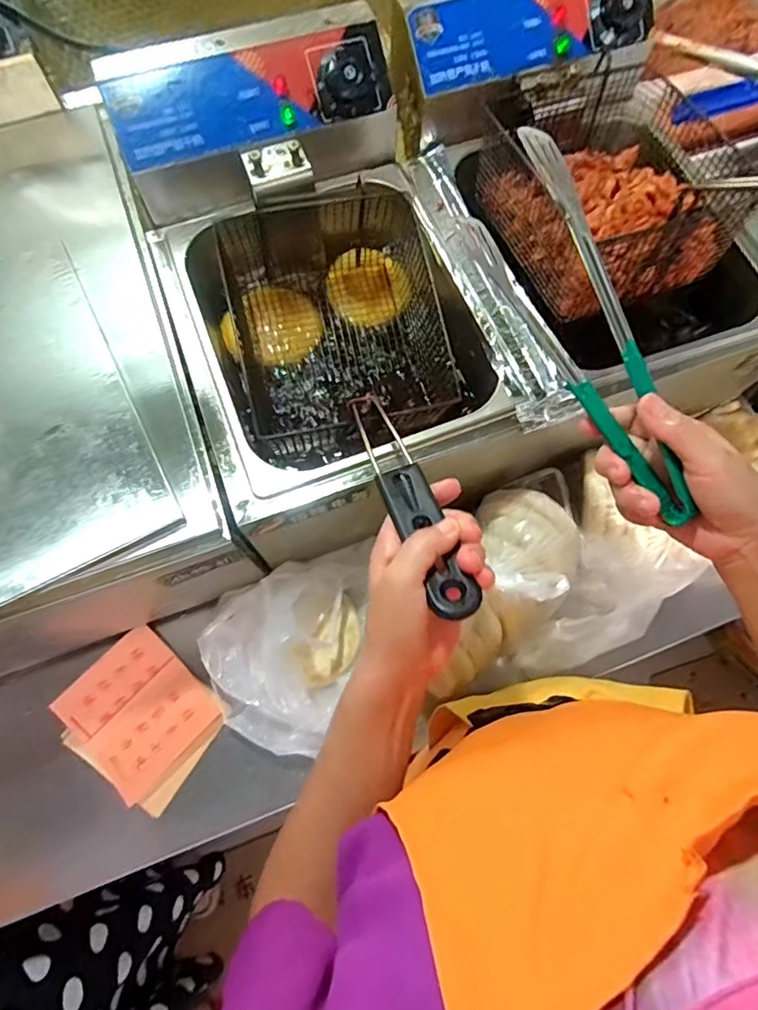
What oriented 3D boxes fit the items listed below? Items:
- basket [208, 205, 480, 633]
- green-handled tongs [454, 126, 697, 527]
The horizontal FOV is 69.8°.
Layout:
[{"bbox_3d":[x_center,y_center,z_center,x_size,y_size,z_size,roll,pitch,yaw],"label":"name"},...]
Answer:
[{"bbox_3d":[-0.028,-0.094,0.480,0.188,0.176,0.418,-11,71,-3],"label":"basket"},{"bbox_3d":[0.151,-0.122,0.392,0.046,0.093,0.278,-24,82,-7],"label":"green-handled tongs"}]

